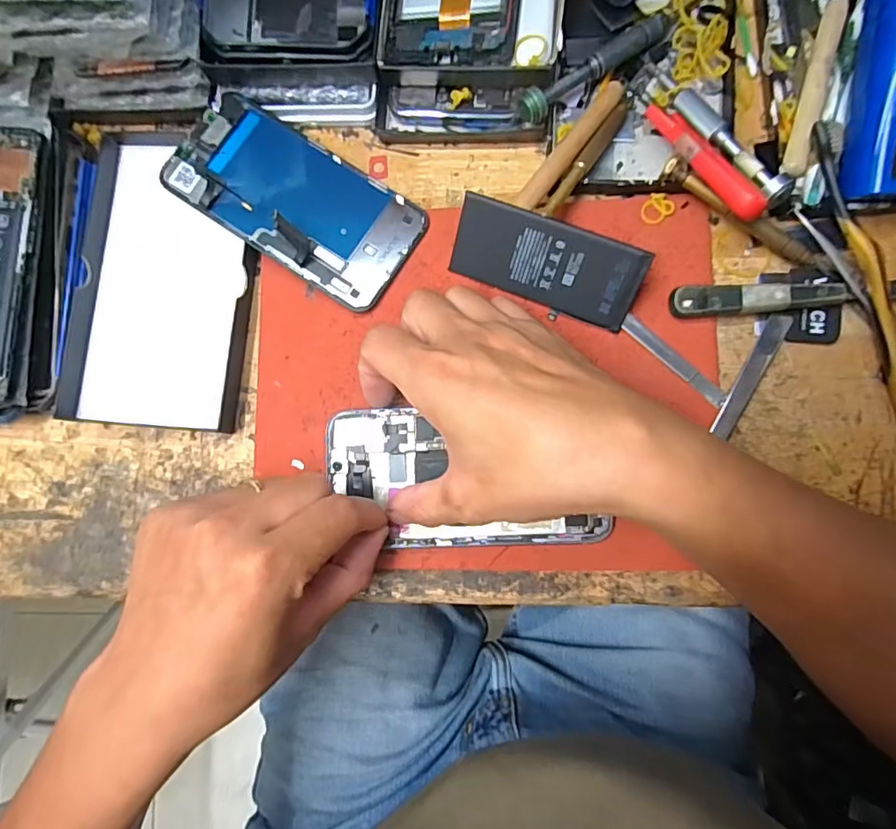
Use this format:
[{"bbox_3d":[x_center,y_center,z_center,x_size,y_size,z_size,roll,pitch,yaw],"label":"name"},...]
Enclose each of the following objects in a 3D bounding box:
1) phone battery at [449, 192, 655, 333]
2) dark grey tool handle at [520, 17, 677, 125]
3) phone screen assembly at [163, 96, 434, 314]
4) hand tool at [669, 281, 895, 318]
[{"bbox_3d":[0.051,-0.079,0.286,0.099,0.004,0.044,22,126,8],"label":"phone battery"},{"bbox_3d":[0.081,-0.190,0.294,0.098,0.019,0.014,-36,82,1],"label":"dark grey tool handle"},{"bbox_3d":[-0.086,-0.122,0.307,0.139,0.009,0.070,33,83,1],"label":"phone screen assembly"},{"bbox_3d":[0.185,-0.061,0.281,0.133,0.012,0.016,-2,84,6],"label":"hand tool"}]

